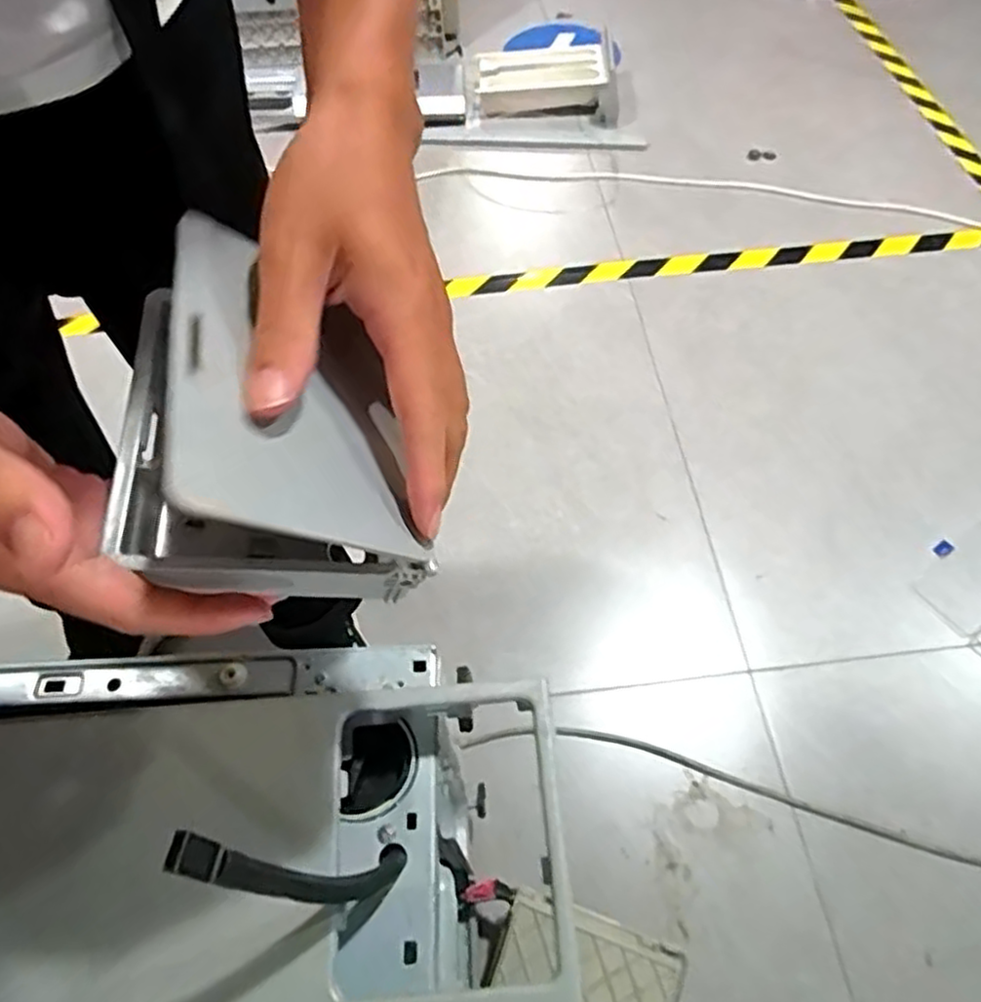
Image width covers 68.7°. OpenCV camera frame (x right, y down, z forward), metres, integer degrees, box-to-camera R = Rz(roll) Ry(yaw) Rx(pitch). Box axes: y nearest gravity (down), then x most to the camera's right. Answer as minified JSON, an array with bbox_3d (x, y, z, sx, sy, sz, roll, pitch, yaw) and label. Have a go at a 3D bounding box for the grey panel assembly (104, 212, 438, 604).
[{"bbox_3d":[-0.078,-0.028,0.275,0.055,0.110,0.119,-35,50,35],"label":"grey panel assembly"}]

